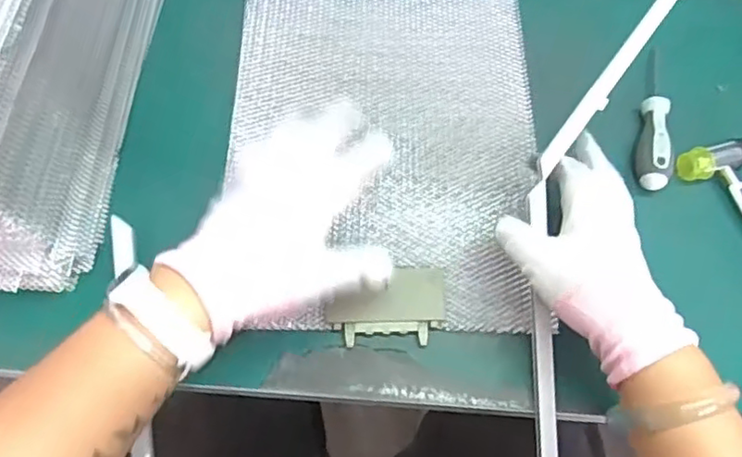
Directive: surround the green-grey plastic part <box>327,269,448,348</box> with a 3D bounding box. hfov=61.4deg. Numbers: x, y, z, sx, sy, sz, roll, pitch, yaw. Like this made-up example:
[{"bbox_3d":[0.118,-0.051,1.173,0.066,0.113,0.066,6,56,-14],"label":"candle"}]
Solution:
[{"bbox_3d":[0.013,0.056,0.449,0.081,0.008,0.053,-1,63,-3],"label":"green-grey plastic part"}]

